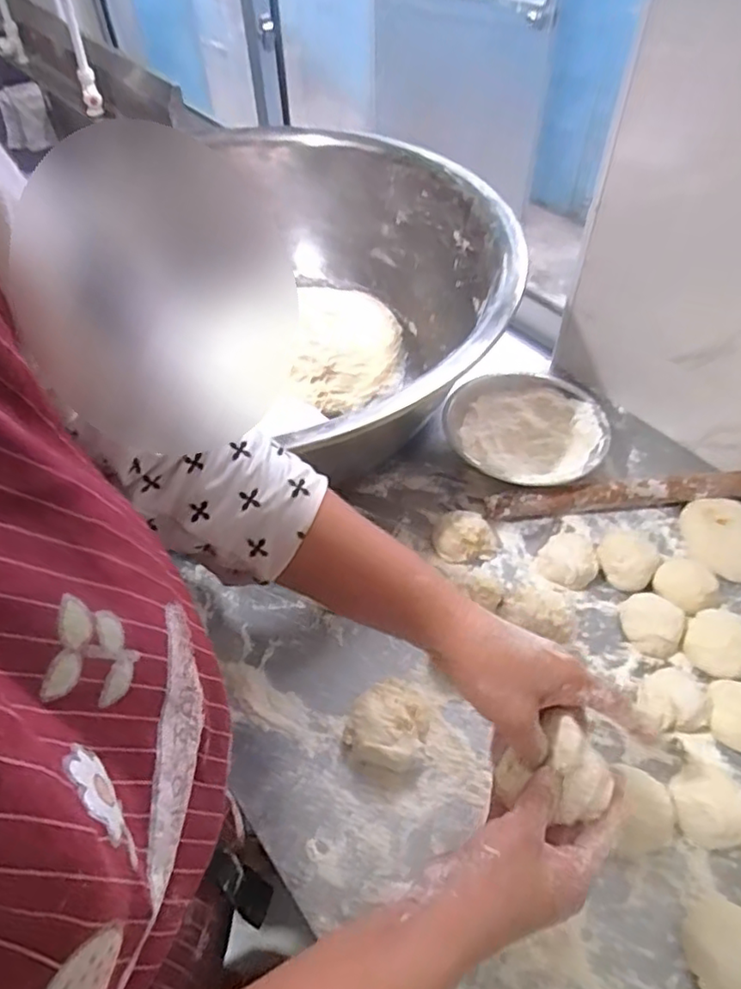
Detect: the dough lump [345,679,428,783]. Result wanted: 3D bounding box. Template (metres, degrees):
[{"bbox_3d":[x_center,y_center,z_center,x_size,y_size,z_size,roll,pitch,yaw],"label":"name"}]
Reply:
[{"bbox_3d":[0.015,0.189,0.506,0.063,0.026,0.072,13,53,13],"label":"dough lump"}]

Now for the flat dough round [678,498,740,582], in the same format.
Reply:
[{"bbox_3d":[0.362,0.043,0.626,0.079,0.017,0.086,-1,51,2],"label":"flat dough round"}]

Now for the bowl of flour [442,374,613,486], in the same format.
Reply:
[{"bbox_3d":[0.170,-0.066,0.694,0.169,0.056,0.170,-1,51,2],"label":"bowl of flour"}]

